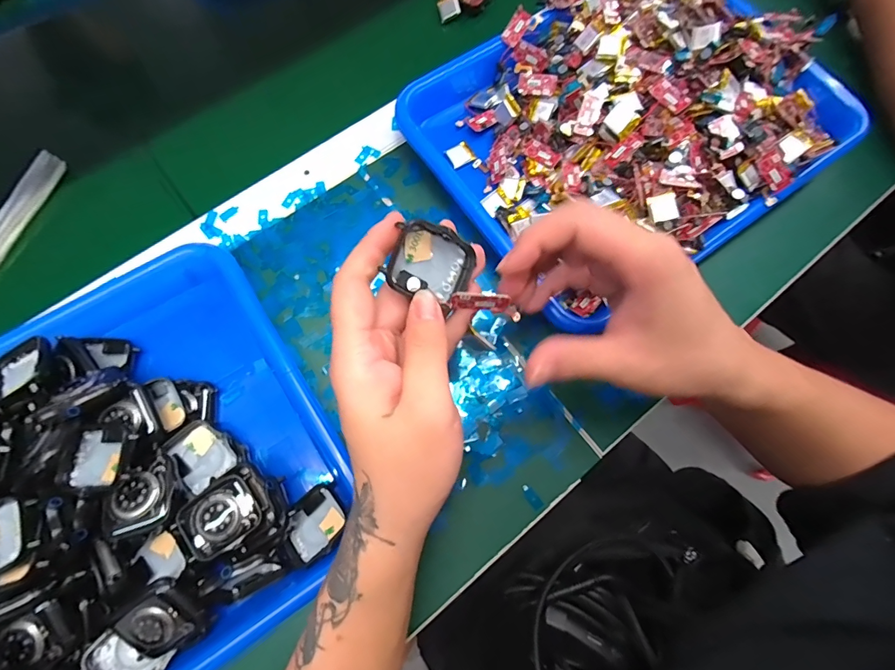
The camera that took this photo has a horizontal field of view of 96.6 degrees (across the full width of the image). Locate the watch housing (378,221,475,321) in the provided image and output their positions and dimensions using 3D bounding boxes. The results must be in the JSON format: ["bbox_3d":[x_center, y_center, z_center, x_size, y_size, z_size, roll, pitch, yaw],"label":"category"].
[{"bbox_3d":[-0.008,-0.036,0.206,0.044,0.009,0.037,26,89,-30],"label":"watch housing"}]

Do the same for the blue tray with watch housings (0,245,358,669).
[{"bbox_3d":[-0.238,0.111,0.239,0.331,0.061,0.258,-36,79,-9],"label":"blue tray with watch housings"}]

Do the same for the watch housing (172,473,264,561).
[{"bbox_3d":[-0.135,0.107,0.235,0.042,0.007,0.037,-32,79,-9],"label":"watch housing"}]

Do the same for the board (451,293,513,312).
[{"bbox_3d":[0.017,-0.017,0.204,0.029,0.013,0.005,5,76,-4],"label":"board"}]

